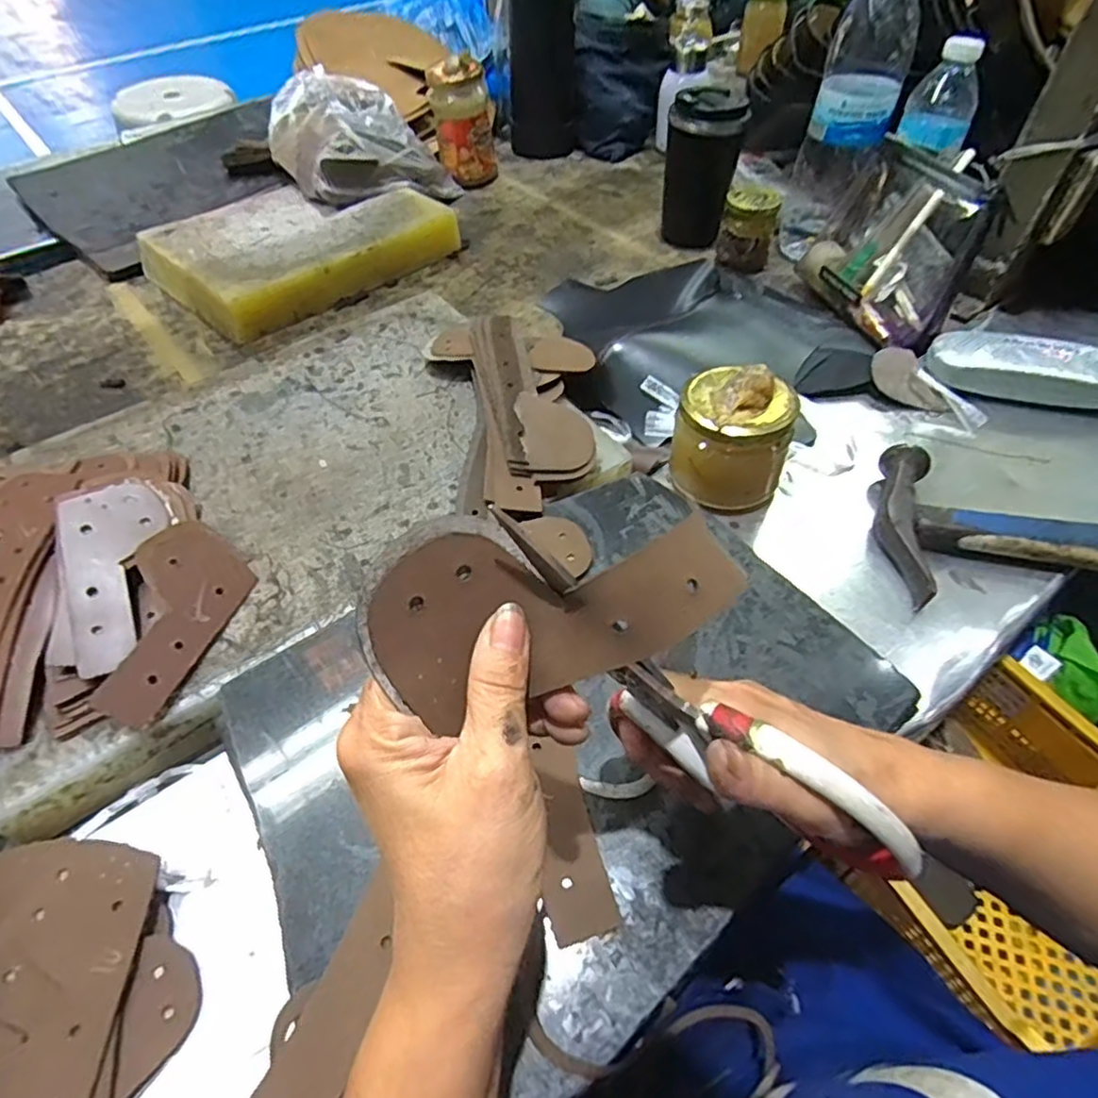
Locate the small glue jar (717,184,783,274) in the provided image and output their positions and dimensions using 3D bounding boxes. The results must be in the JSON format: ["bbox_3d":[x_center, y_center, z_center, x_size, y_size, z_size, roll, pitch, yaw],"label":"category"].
[{"bbox_3d":[0.219,-0.352,0.731,0.056,0.082,0.051,12,53,11],"label":"small glue jar"}]

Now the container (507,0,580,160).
[{"bbox_3d":[-0.010,-0.688,0.905,0.088,0.237,0.077,-13,52,-9],"label":"container"}]

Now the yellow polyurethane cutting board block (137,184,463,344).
[{"bbox_3d":[-0.290,-0.357,0.761,0.233,0.050,0.293,35,60,26],"label":"yellow polyurethane cutting board block"}]

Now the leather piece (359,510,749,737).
[{"bbox_3d":[0.003,0.022,0.217,0.118,0.015,0.060,-6,94,-7],"label":"leather piece"}]

